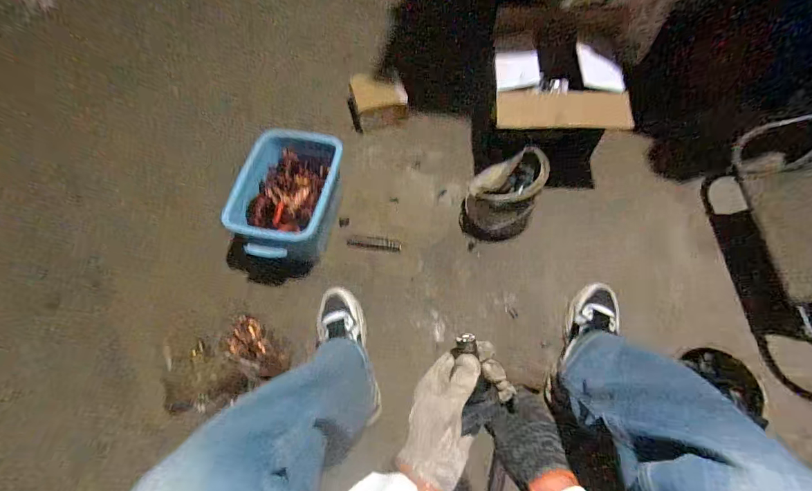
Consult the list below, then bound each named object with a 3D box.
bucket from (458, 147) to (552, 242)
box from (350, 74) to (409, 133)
[{"bbox_3d":[0.211,-0.113,0.877,0.152,0.152,0.163,22,66,14],"label":"bucket"},{"bbox_3d":[-0.073,-0.384,1.070,0.140,0.091,0.136,-14,63,-4],"label":"box"}]

